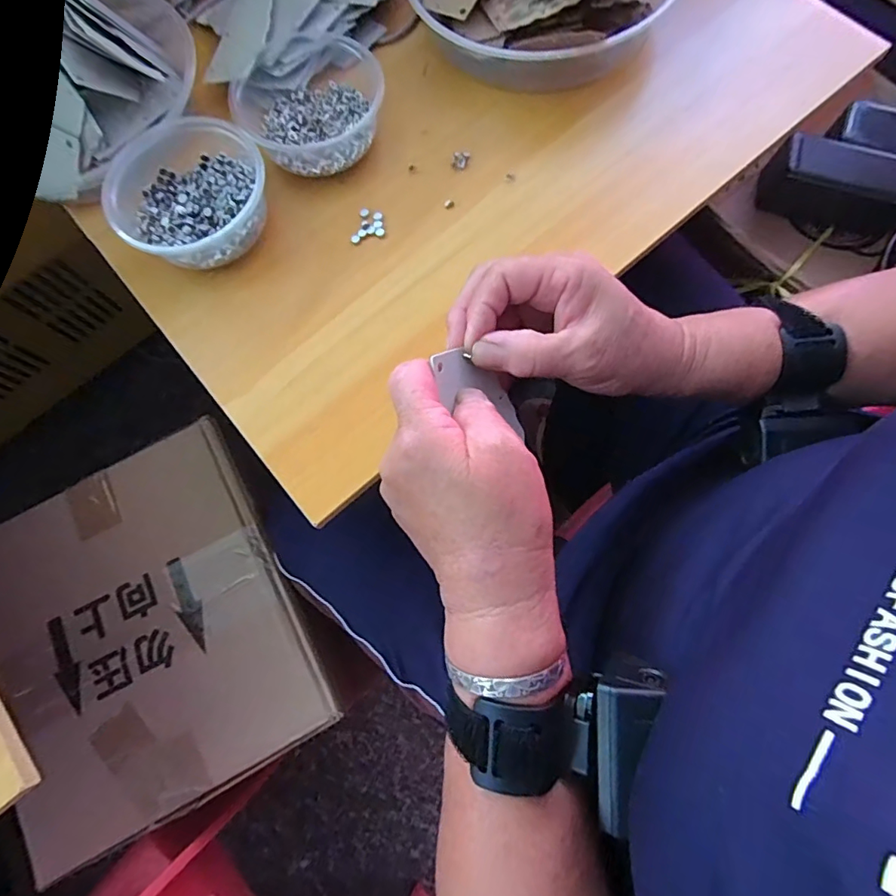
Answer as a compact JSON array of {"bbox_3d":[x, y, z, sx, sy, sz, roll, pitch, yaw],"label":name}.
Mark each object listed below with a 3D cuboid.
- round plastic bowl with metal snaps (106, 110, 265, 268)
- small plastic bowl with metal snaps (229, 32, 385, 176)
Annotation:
[{"bbox_3d":[-0.189,-0.183,0.362,0.110,0.041,0.106,-1,75,3],"label":"round plastic bowl with metal snaps"},{"bbox_3d":[-0.107,-0.268,0.378,0.112,0.038,0.114,-1,75,3],"label":"small plastic bowl with metal snaps"}]

